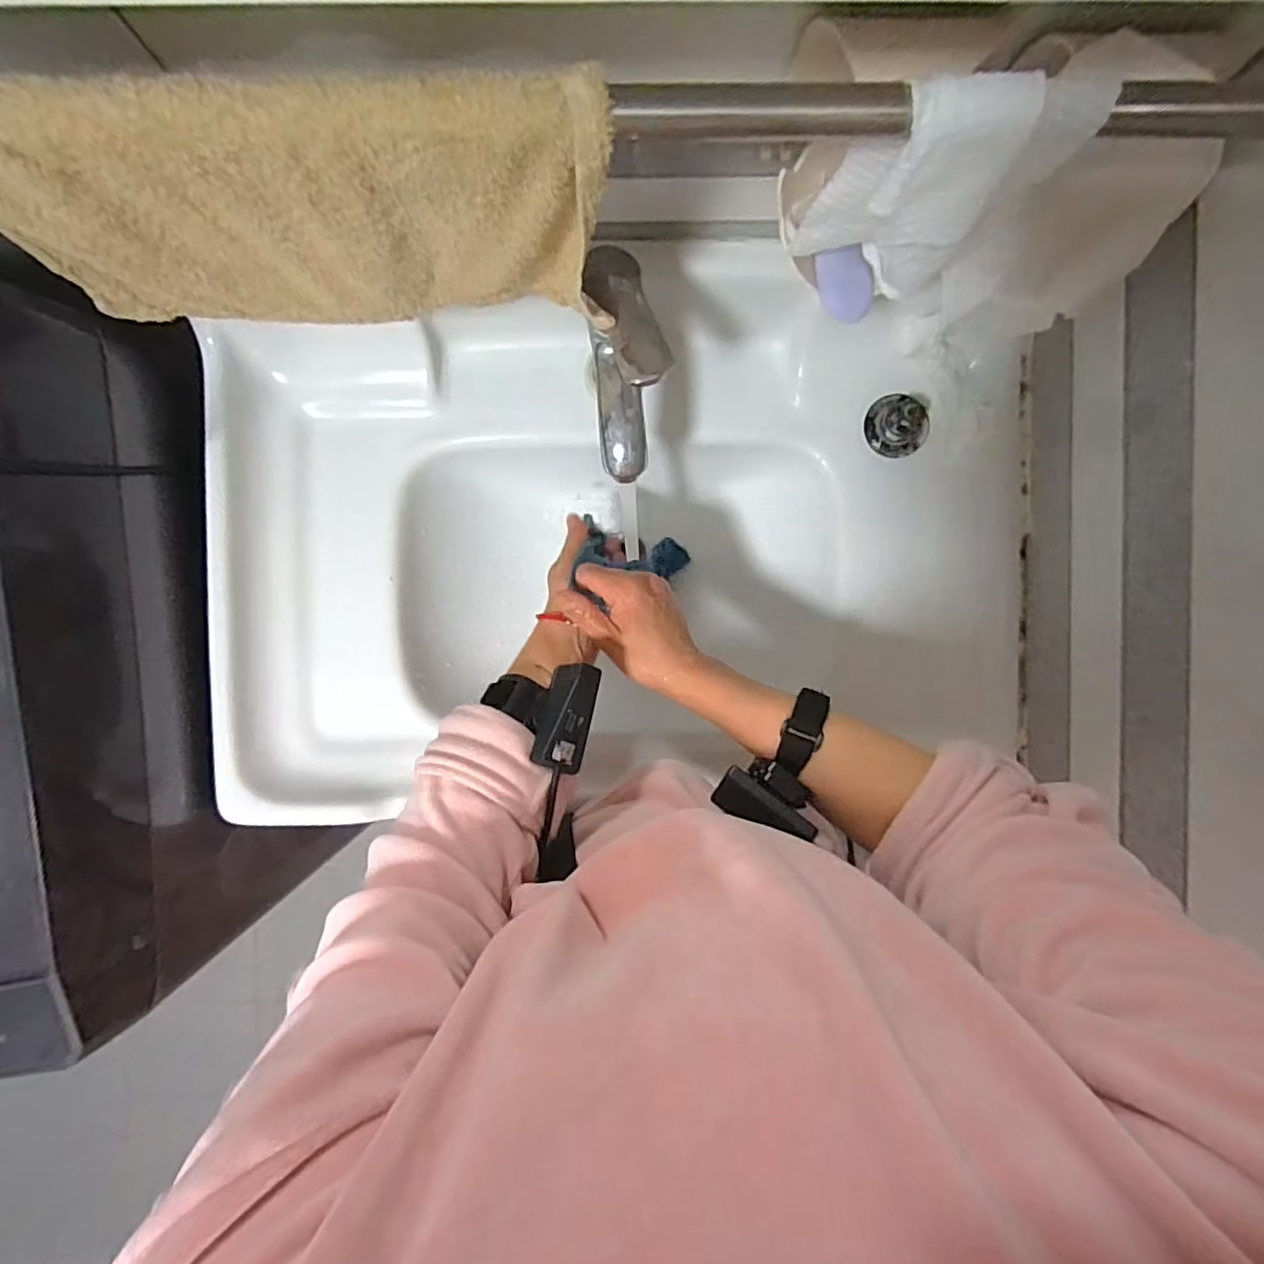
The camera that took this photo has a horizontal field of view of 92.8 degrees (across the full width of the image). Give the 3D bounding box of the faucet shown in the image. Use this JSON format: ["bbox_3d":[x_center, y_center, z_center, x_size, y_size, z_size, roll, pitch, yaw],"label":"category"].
[{"bbox_3d":[-0.003,-0.189,0.423,0.051,0.096,0.142,-7,92,0],"label":"faucet"}]

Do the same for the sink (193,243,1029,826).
[{"bbox_3d":[-0.017,-0.088,0.604,0.713,0.174,0.418,-7,92,0],"label":"sink"}]

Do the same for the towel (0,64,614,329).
[{"bbox_3d":[-0.171,-0.215,0.321,0.315,0.161,0.036,1,92,-1],"label":"towel"}]

